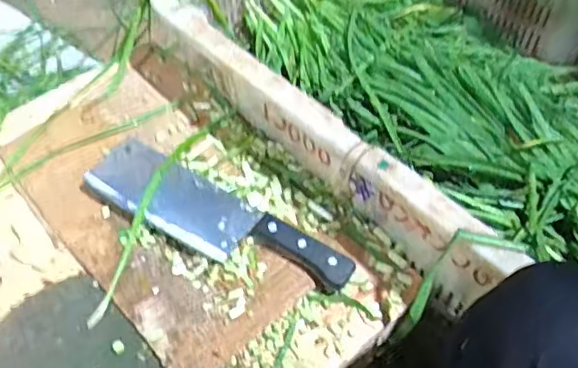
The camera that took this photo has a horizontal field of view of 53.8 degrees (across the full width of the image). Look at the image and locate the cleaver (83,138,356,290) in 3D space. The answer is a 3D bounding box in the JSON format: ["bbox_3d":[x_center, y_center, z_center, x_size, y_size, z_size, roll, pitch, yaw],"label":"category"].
[{"bbox_3d":[-0.069,0.033,0.541,0.271,0.031,0.074,25,57,19],"label":"cleaver"}]

